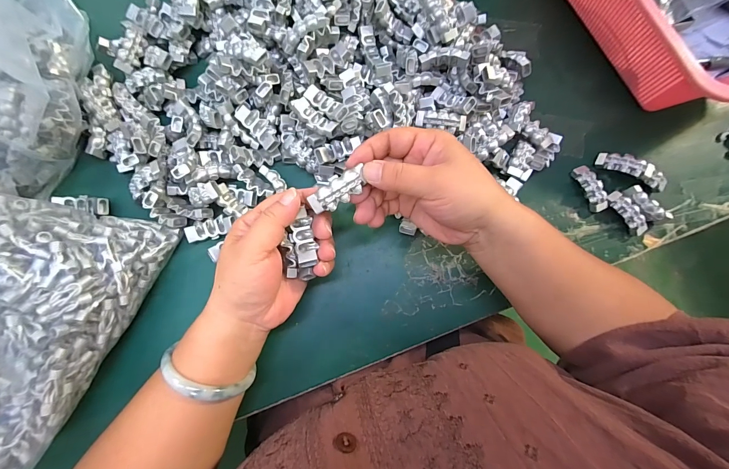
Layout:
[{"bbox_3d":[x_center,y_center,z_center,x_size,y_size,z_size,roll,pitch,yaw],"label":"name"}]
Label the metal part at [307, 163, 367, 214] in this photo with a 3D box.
[{"bbox_3d":[-0.019,-0.031,0.235,0.043,0.009,0.018,-37,85,2],"label":"metal part"}]

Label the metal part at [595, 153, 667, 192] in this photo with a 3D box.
[{"bbox_3d":[0.274,-0.064,0.326,0.070,0.023,0.020,22,80,0],"label":"metal part"}]

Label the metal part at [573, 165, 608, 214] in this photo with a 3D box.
[{"bbox_3d":[0.232,-0.048,0.328,0.018,0.012,0.048,-25,83,-7],"label":"metal part"}]

